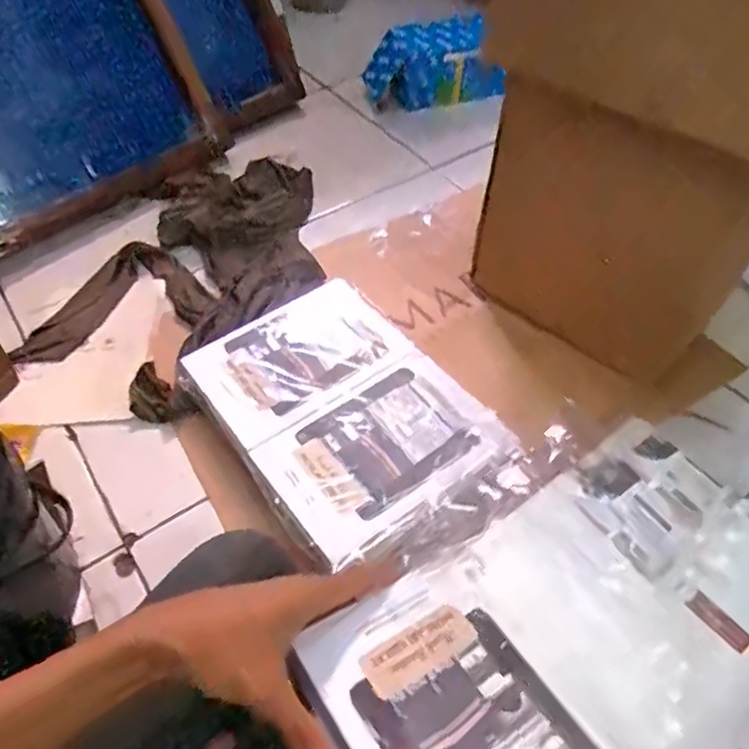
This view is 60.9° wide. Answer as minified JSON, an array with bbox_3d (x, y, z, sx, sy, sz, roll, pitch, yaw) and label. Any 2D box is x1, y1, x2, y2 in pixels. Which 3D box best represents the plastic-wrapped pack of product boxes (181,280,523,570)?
[{"bbox_3d":[-0.032,0.039,0.629,0.230,0.046,0.298,-30,57,-22],"label":"plastic-wrapped pack of product boxes"}]

